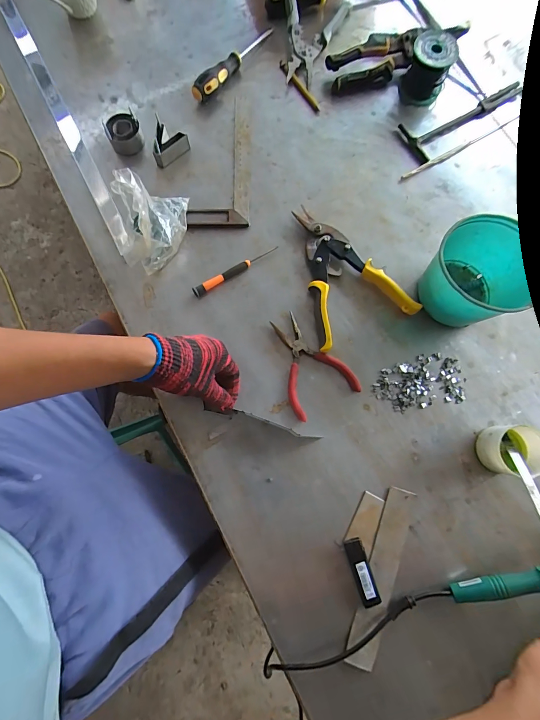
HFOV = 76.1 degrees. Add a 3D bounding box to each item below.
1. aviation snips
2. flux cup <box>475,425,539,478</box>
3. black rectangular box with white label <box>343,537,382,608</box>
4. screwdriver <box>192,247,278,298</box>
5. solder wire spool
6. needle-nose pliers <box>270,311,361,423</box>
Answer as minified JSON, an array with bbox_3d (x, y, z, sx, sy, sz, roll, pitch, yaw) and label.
[{"bbox_3d":[0.111,-0.141,0.518,0.145,0.026,0.224,-18,79,-5],"label":"aviation snips"},{"bbox_3d":[0.318,0.119,0.457,0.071,0.049,0.061,-1,78,-1],"label":"flux cup"},{"bbox_3d":[0.118,0.272,0.440,0.024,0.011,0.080,-18,79,-5],"label":"black rectangular box with white label"},{"bbox_3d":[-0.051,-0.136,0.523,0.142,0.011,0.015,-30,80,-7],"label":"screwdriver"},{"bbox_3d":[0.265,-0.492,0.576,0.069,0.067,0.086,21,79,3],"label":"solder wire spool"},{"bbox_3d":[0.056,0.000,0.497,0.099,0.013,0.144,-25,80,-6],"label":"needle-nose pliers"}]

